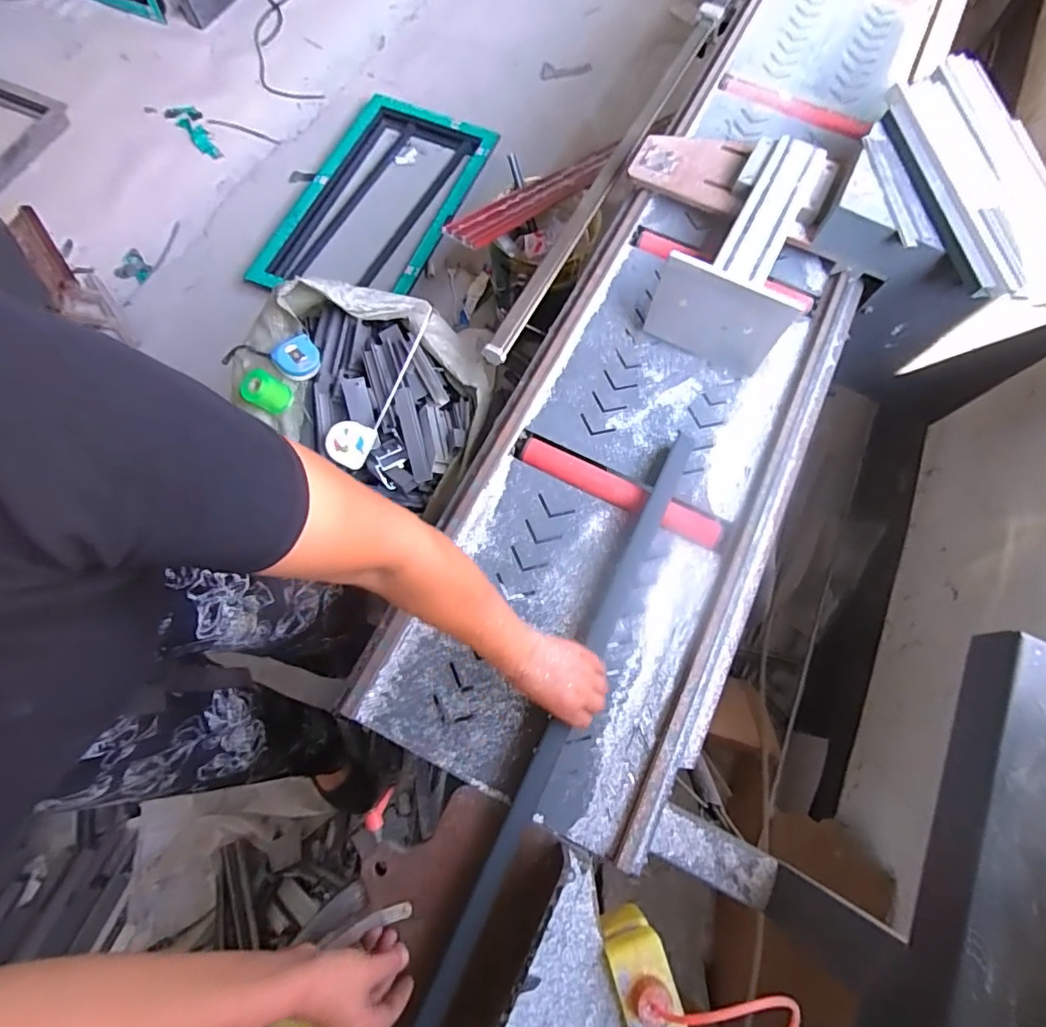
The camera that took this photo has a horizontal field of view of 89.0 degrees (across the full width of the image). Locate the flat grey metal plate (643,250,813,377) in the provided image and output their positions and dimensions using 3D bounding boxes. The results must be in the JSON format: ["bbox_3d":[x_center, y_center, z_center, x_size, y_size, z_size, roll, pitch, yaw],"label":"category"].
[{"bbox_3d":[0.271,-0.273,0.763,0.187,0.163,0.022,31,71,12],"label":"flat grey metal plate"}]

